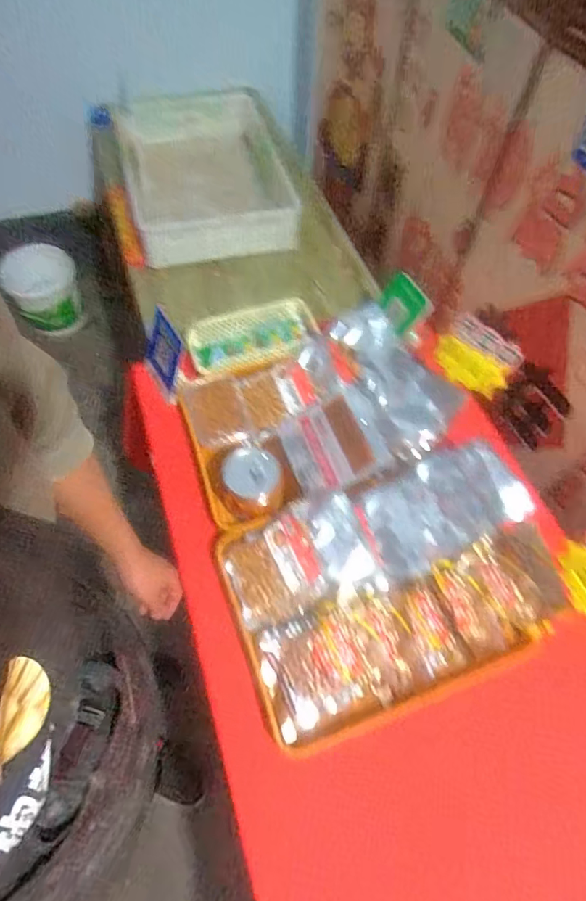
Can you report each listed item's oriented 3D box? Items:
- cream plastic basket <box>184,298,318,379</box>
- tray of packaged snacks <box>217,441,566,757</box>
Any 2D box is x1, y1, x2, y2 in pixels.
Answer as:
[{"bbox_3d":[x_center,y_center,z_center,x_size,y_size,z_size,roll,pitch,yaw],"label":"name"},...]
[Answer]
[{"bbox_3d":[-0.094,-0.259,1.102,0.274,0.064,0.179,-8,60,-7],"label":"cream plastic basket"},{"bbox_3d":[0.165,0.208,0.791,0.522,0.111,0.351,-18,61,-12],"label":"tray of packaged snacks"}]

